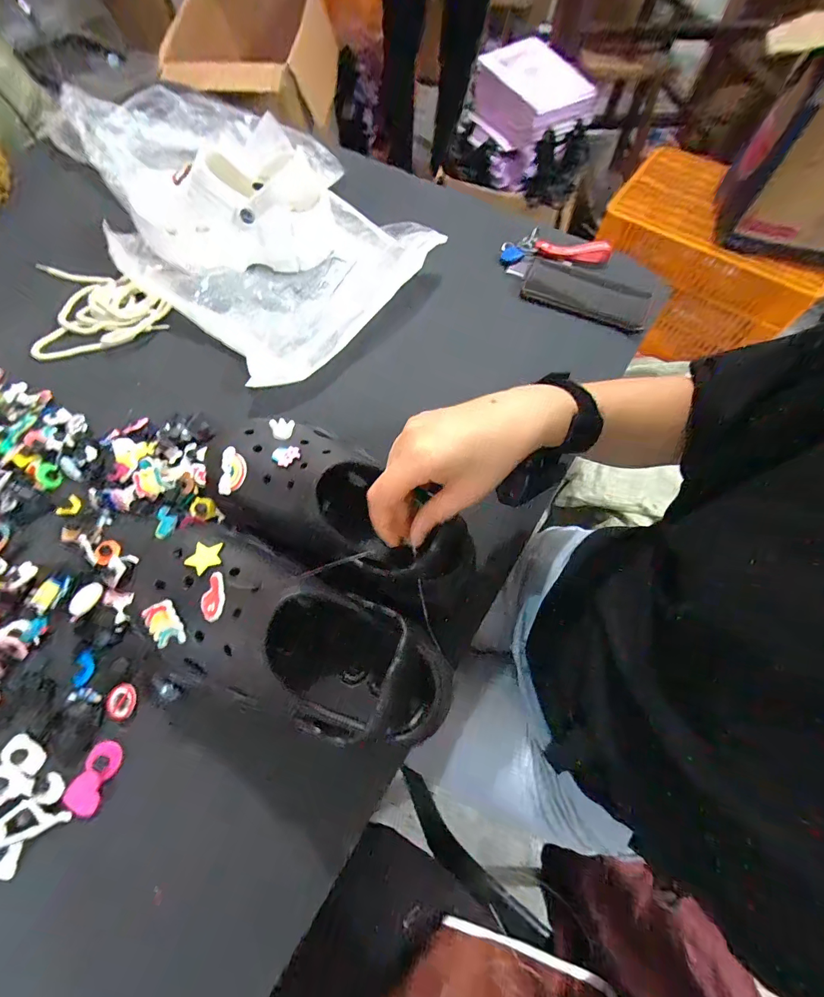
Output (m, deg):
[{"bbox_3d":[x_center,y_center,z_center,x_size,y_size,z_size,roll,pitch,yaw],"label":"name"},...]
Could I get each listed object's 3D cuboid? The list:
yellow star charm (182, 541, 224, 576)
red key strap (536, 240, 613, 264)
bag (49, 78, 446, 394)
[{"bbox_3d":[-0.152,0.043,0.296,0.023,0.005,0.026,22,67,8],"label":"yellow star charm"},{"bbox_3d":[0.219,-0.337,0.542,0.101,0.016,0.027,3,66,0],"label":"red key strap"},{"bbox_3d":[-0.261,-0.427,0.539,0.318,0.100,0.616,-39,72,-16],"label":"bag"}]

